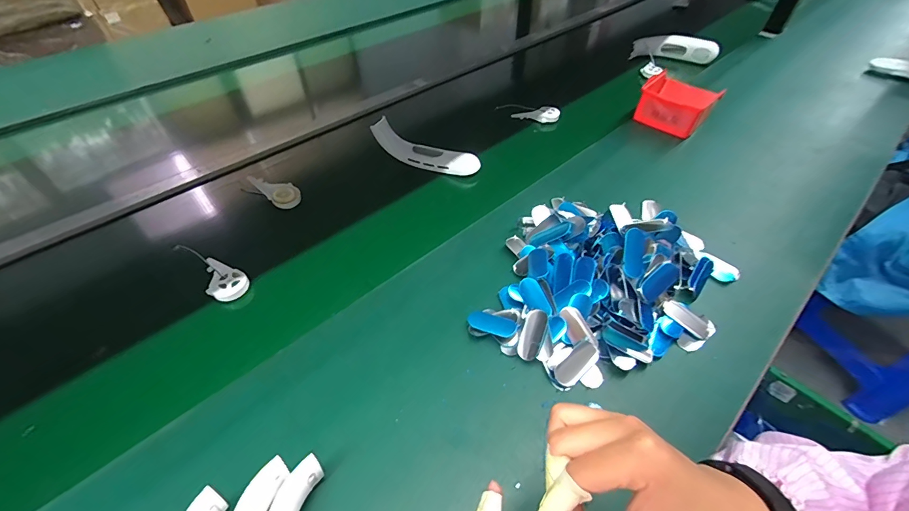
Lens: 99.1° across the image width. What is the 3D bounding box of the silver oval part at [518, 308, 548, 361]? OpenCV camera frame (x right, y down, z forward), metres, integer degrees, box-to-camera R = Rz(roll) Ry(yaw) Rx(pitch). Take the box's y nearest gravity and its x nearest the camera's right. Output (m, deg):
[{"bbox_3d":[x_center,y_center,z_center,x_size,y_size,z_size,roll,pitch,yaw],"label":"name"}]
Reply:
[{"bbox_3d":[0.090,0.091,0.447,0.024,0.010,0.058,16,72,13],"label":"silver oval part"}]

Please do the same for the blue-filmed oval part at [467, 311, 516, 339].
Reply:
[{"bbox_3d":[0.044,0.081,0.462,0.056,0.005,0.026,17,52,15],"label":"blue-filmed oval part"}]

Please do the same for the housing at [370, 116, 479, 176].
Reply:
[{"bbox_3d":[-0.051,-0.186,0.696,0.193,0.068,0.041,15,52,14],"label":"housing"}]

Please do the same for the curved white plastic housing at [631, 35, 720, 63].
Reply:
[{"bbox_3d":[0.564,-0.532,0.995,0.199,0.055,0.046,7,50,7],"label":"curved white plastic housing"}]

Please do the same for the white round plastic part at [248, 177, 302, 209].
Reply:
[{"bbox_3d":[-0.297,-0.109,0.644,0.092,0.025,0.041,26,55,21],"label":"white round plastic part"}]

